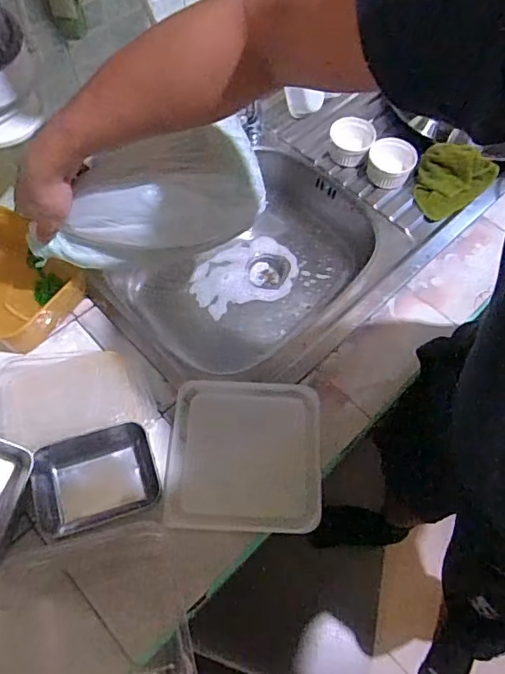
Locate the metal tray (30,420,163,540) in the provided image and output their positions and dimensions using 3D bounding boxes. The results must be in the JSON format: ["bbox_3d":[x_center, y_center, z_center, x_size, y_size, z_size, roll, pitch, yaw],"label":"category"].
[{"bbox_3d":[-0.184,0.170,0.619,0.134,0.044,0.104,-17,66,-11],"label":"metal tray"}]

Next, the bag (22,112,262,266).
[{"bbox_3d":[-0.123,-0.148,0.612,0.270,0.128,0.107,-12,65,-8],"label":"bag"}]

